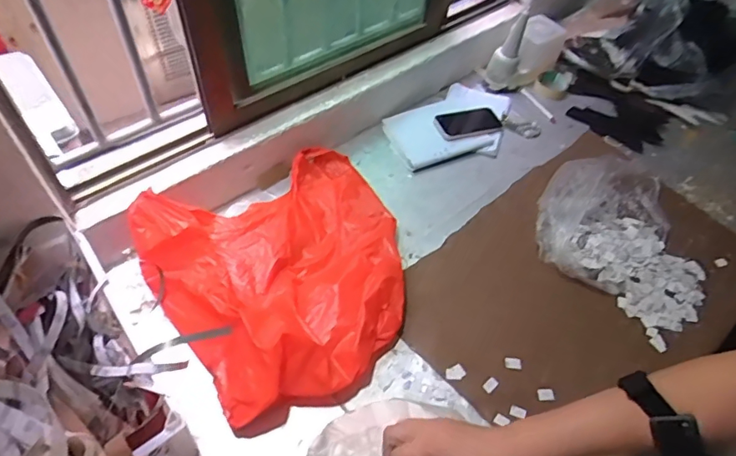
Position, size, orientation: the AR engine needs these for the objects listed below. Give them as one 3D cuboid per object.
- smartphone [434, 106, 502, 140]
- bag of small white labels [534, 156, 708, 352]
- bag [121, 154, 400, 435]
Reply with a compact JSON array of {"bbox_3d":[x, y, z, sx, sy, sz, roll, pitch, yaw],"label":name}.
[{"bbox_3d":[0.231,-0.244,1.165,0.153,0.009,0.070,-14,70,-14],"label":"smartphone"},{"bbox_3d":[0.505,0.001,0.969,0.338,0.091,0.324,36,58,22],"label":"bag of small white labels"},{"bbox_3d":[-0.115,0.055,0.869,0.447,0.109,0.427,-31,60,-25],"label":"bag"}]

